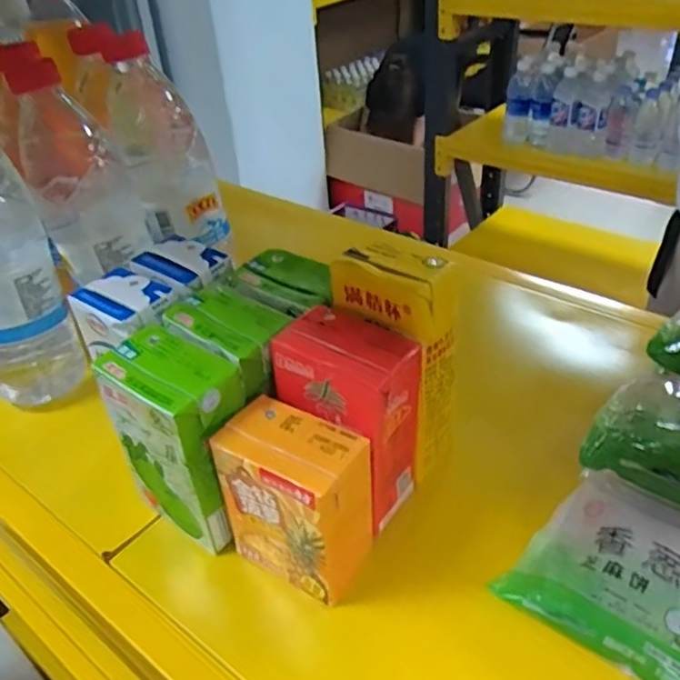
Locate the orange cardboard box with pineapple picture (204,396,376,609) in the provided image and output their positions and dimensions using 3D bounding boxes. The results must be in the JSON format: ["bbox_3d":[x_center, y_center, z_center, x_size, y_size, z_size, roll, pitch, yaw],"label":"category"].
[{"bbox_3d":[-0.022,0.078,0.322,0.066,0.080,0.043,18,43,27],"label":"orange cardboard box with pineapple picture"}]

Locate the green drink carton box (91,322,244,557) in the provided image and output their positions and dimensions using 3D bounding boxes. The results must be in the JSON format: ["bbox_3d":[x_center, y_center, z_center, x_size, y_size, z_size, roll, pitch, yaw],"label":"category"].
[{"bbox_3d":[-0.080,0.055,0.347,0.067,0.110,0.049,21,45,30],"label":"green drink carton box"}]

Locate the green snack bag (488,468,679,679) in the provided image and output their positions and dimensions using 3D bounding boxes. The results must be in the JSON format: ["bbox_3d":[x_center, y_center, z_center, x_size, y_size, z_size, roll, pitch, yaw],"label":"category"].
[{"bbox_3d":[0.142,0.109,0.300,0.102,0.024,0.092,26,47,34],"label":"green snack bag"}]

